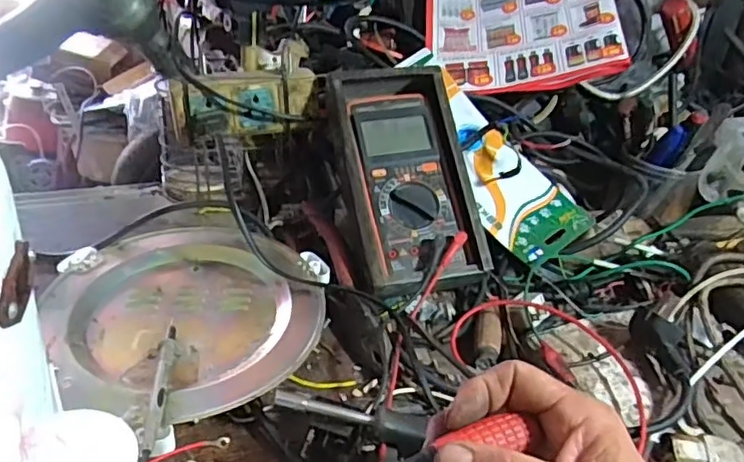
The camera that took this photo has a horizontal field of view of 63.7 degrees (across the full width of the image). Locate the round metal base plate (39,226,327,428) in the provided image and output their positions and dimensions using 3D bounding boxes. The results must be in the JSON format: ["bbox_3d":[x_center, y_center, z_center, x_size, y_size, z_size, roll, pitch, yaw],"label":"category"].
[{"bbox_3d":[-0.143,0.060,0.467,0.192,0.017,0.211,4,33,-3],"label":"round metal base plate"}]

